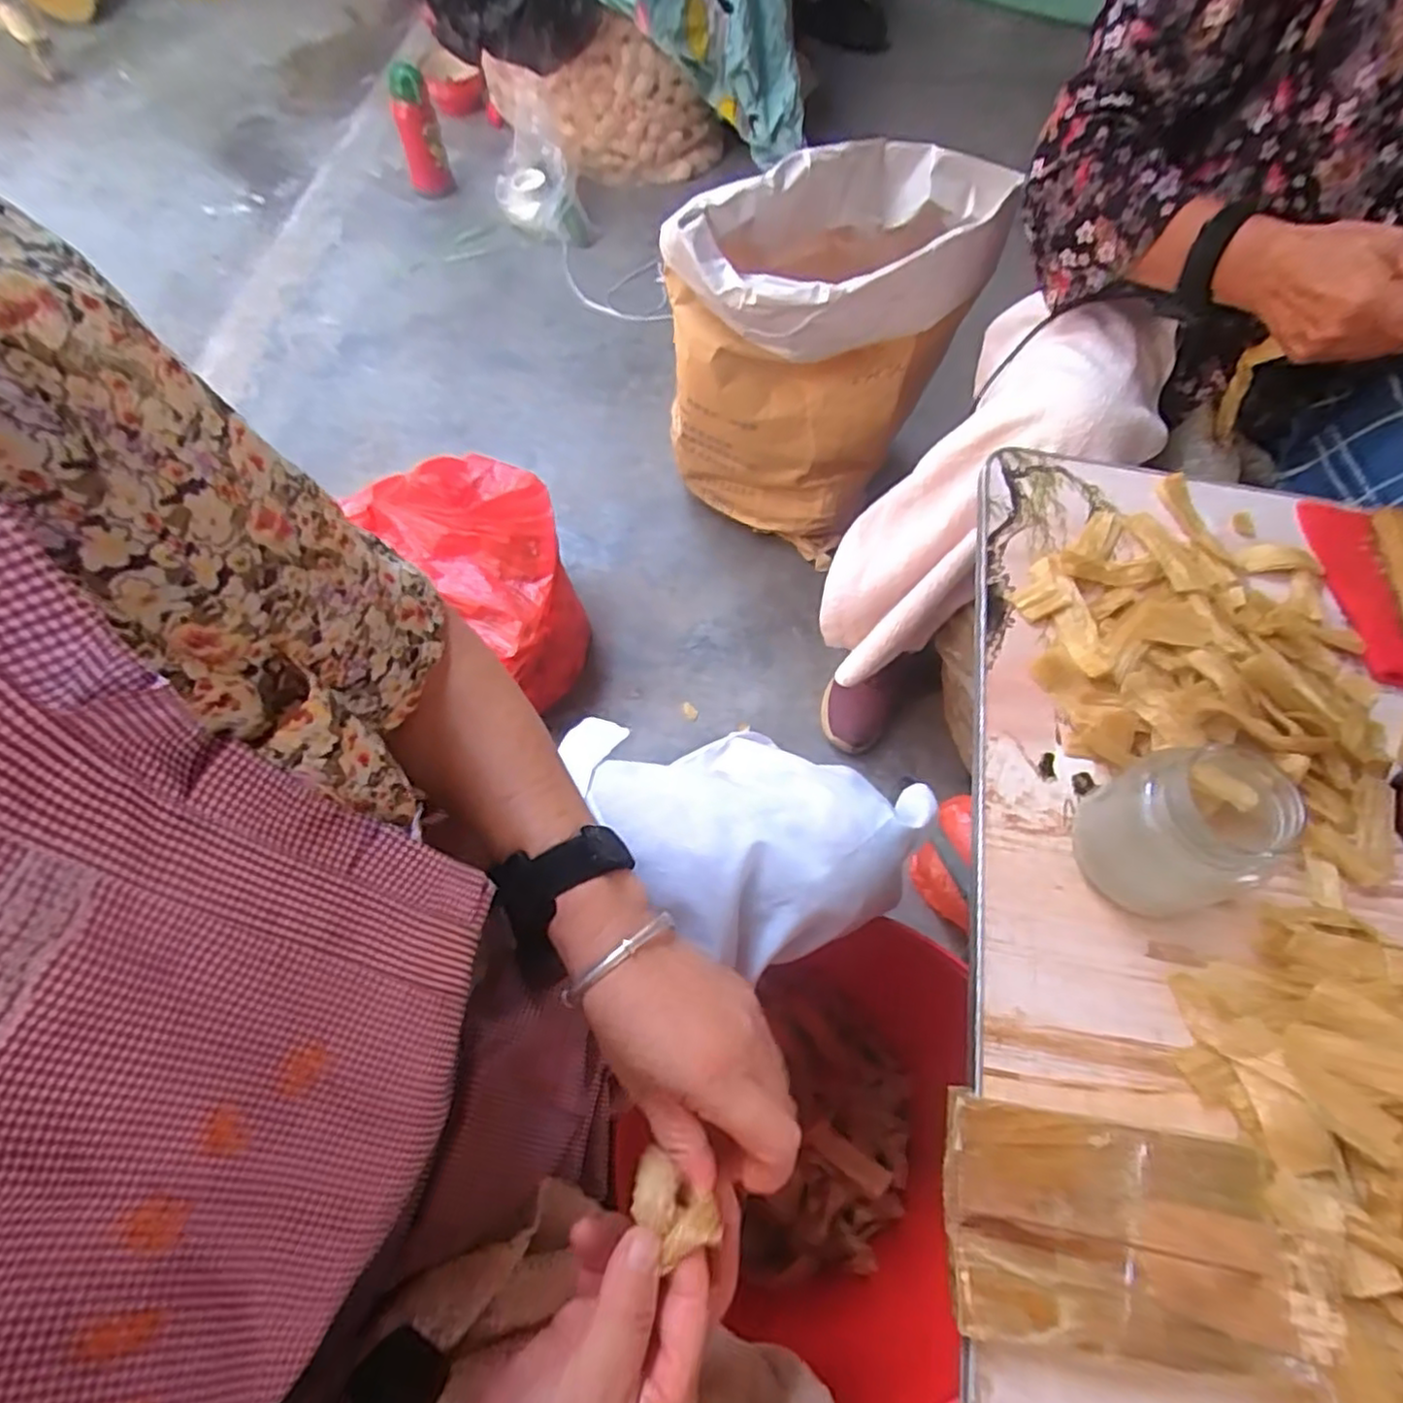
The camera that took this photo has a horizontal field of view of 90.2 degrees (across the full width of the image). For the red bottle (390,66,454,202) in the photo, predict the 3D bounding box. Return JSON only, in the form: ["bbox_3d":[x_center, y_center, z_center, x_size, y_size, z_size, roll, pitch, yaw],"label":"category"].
[{"bbox_3d":[-0.508,-1.019,1.263,0.075,0.185,0.066,-19,66,-10],"label":"red bottle"}]

